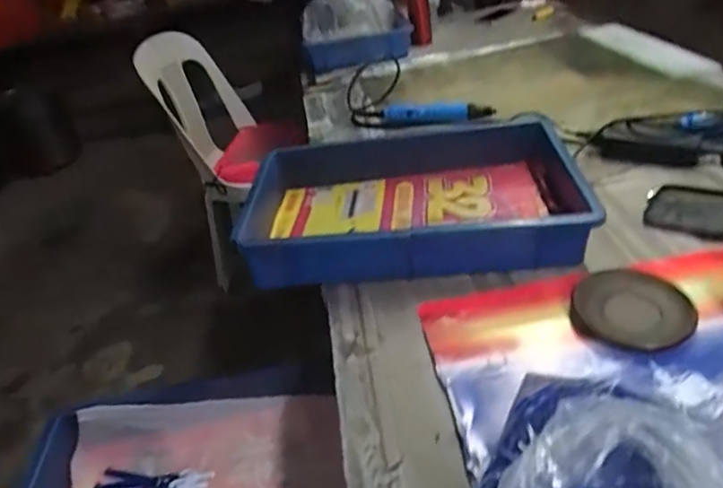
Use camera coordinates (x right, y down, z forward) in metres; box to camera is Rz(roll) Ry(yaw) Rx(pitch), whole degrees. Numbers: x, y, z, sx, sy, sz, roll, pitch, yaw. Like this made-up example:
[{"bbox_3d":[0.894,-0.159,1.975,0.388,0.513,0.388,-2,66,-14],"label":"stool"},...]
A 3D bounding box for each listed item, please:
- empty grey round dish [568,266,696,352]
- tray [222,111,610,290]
[{"bbox_3d":[0.274,0.064,0.586,0.111,0.020,0.111,-5,32,3],"label":"empty grey round dish"},{"bbox_3d":[0.066,-0.066,0.786,0.420,0.071,0.303,-5,32,3],"label":"tray"}]

